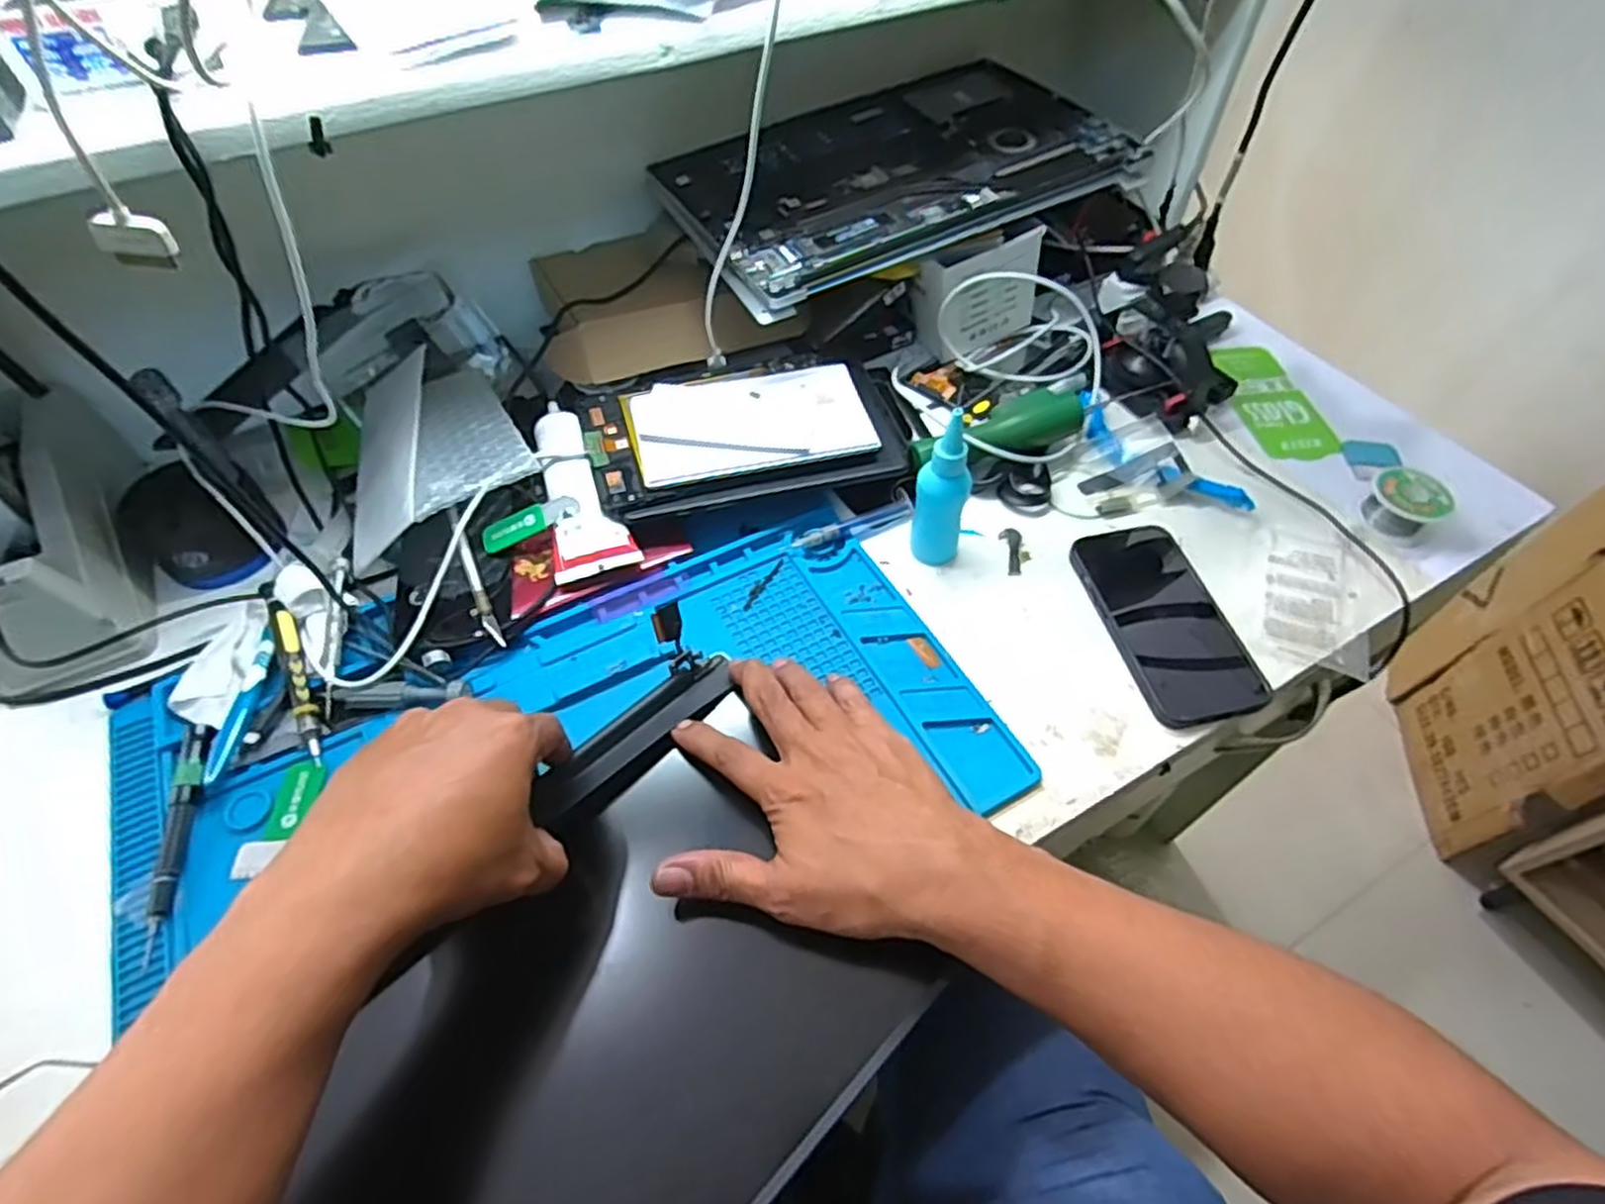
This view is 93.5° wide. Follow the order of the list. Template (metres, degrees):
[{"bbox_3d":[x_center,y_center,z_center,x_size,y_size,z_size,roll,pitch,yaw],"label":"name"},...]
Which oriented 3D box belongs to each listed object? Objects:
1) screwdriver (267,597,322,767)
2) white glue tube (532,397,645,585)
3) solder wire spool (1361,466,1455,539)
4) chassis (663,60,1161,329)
[{"bbox_3d":[-0.313,0.048,0.468,0.014,0.009,0.114,-23,70,-16],"label":"screwdriver"},{"bbox_3d":[-0.165,-0.088,0.544,0.053,0.027,0.160,-18,56,-12],"label":"white glue tube"},{"bbox_3d":[0.444,-0.074,0.558,0.049,0.029,0.049,-26,58,-18],"label":"solder wire spool"},{"bbox_3d":[0.085,-0.357,0.626,0.375,0.032,0.232,-25,57,-17],"label":"chassis"}]

